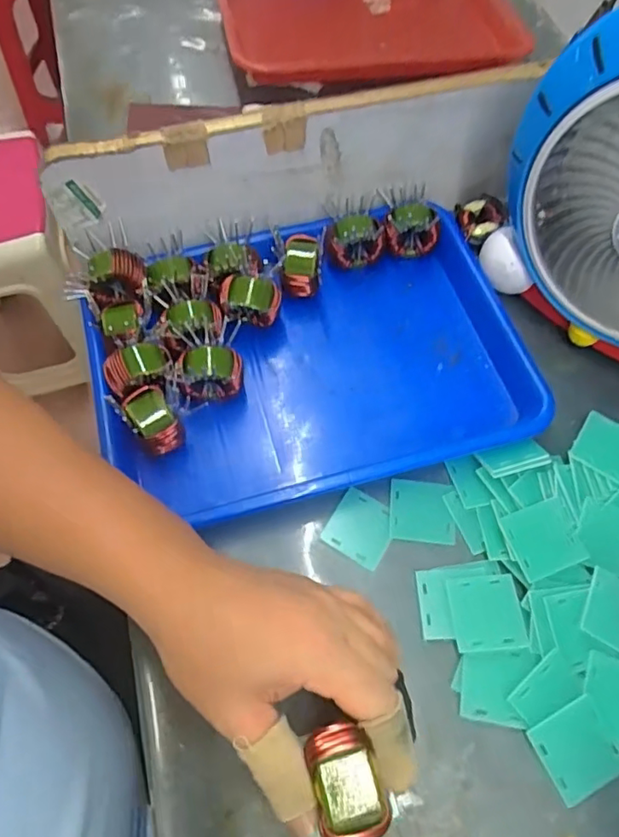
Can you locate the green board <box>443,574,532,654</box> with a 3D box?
[{"bbox_3d":[0.116,0.128,0.381,0.045,0.006,0.047,-5,62,-2],"label":"green board"}]

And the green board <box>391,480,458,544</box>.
[{"bbox_3d":[0.082,0.067,0.418,0.045,0.004,0.045,4,62,2],"label":"green board"}]

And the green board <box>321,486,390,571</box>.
[{"bbox_3d":[0.038,0.078,0.414,0.043,0.004,0.046,29,66,14],"label":"green board"}]

